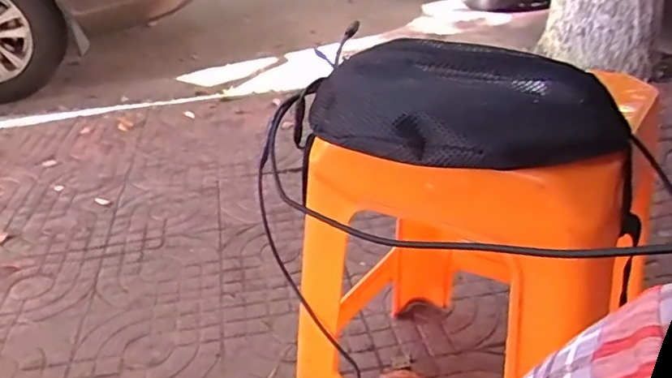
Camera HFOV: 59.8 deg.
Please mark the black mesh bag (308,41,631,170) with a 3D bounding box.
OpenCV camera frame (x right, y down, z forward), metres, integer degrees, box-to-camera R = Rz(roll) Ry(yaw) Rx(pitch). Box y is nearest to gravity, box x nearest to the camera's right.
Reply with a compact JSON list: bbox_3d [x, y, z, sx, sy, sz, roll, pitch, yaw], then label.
[{"bbox_3d":[0.098,-0.071,0.488,0.257,0.070,0.101,12,32,22],"label":"black mesh bag"}]

